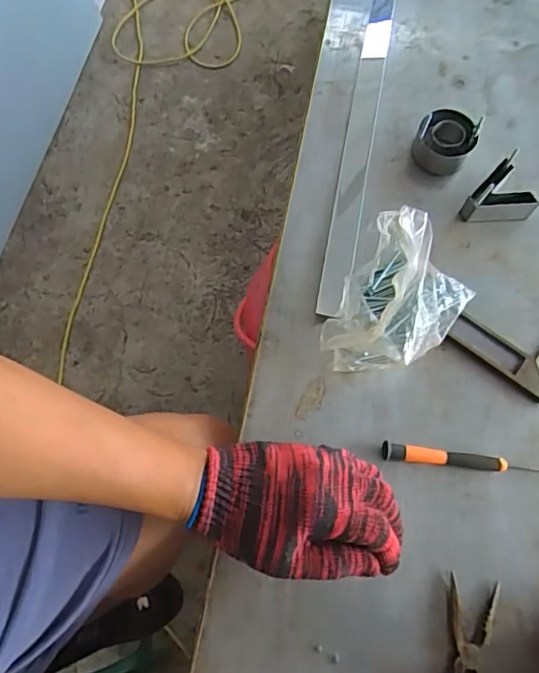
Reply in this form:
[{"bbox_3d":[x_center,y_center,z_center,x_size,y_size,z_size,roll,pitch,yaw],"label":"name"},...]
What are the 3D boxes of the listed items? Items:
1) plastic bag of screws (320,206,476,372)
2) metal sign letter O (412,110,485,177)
[{"bbox_3d":[0.102,-0.024,0.444,0.092,0.080,0.120,32,74,11],"label":"plastic bag of screws"},{"bbox_3d":[0.164,-0.181,0.521,0.052,0.035,0.051,0,70,0],"label":"metal sign letter O"}]

